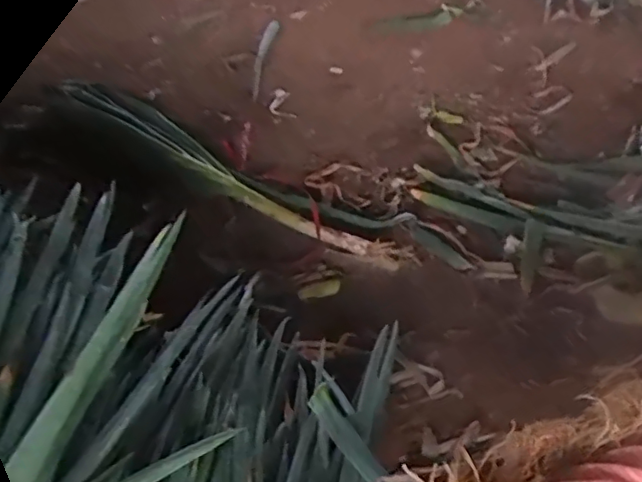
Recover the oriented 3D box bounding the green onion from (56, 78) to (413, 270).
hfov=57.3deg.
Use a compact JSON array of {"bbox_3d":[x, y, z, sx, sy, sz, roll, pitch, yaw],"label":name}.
[{"bbox_3d":[-0.229,-0.163,1.122,0.941,0.039,0.089,30,47,31],"label":"green onion"}]

